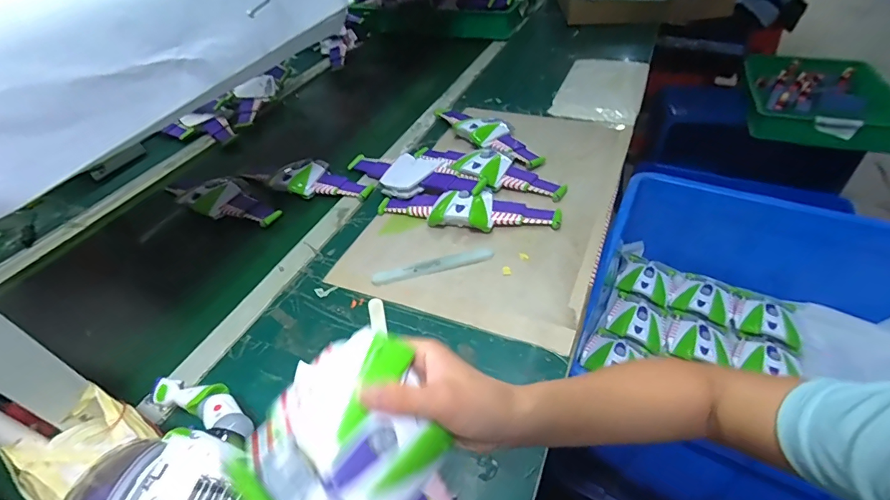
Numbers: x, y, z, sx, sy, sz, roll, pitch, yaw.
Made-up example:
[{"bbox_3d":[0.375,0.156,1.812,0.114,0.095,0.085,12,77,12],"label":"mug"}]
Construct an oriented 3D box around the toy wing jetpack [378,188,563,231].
[{"bbox_3d":[0.032,-0.071,0.684,0.292,0.036,0.094,6,45,13],"label":"toy wing jetpack"}]

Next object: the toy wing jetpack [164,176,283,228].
[{"bbox_3d":[-0.402,-0.099,0.769,0.247,0.037,0.100,23,51,27],"label":"toy wing jetpack"}]

